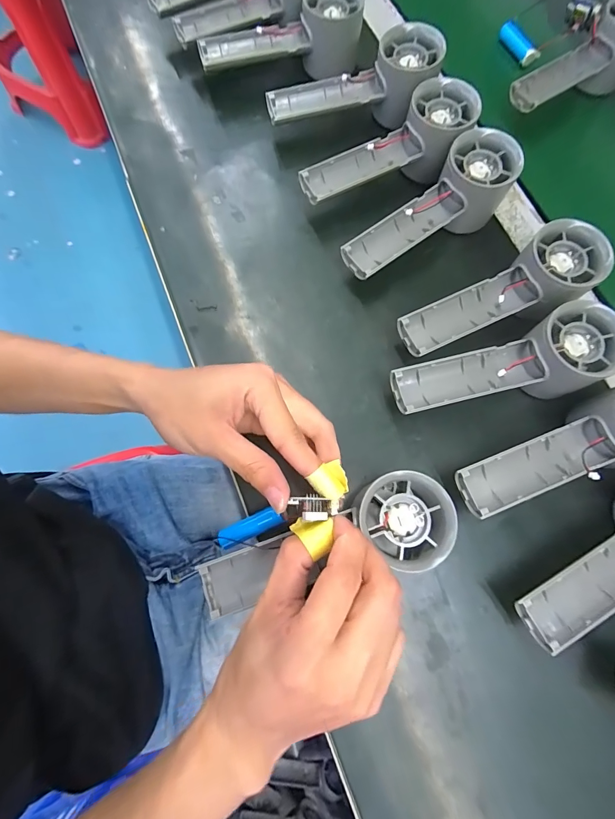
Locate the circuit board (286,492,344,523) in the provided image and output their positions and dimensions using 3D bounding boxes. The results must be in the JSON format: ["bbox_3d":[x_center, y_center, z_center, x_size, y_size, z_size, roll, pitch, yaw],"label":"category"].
[{"bbox_3d":[0.004,0.055,0.213,0.034,0.008,0.014,1,74,-19],"label":"circuit board"}]

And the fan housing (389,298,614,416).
[{"bbox_3d":[0.142,-0.025,0.276,0.156,0.054,0.056,-18,76,-7],"label":"fan housing"}]

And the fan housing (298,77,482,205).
[{"bbox_3d":[0.072,-0.217,0.326,0.153,0.058,0.057,-32,77,-10],"label":"fan housing"}]

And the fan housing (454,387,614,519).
[{"bbox_3d":[0.180,0.028,0.260,0.155,0.057,0.055,-20,76,-7],"label":"fan housing"}]

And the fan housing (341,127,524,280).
[{"bbox_3d":[0.102,-0.158,0.311,0.153,0.061,0.051,-38,79,-11],"label":"fan housing"}]

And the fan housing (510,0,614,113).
[{"bbox_3d":[0.270,-0.338,0.373,0.149,0.057,0.063,-38,79,-11],"label":"fan housing"}]

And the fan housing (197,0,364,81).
[{"bbox_3d":[-0.026,-0.367,0.366,0.158,0.054,0.044,-9,75,-4],"label":"fan housing"}]

